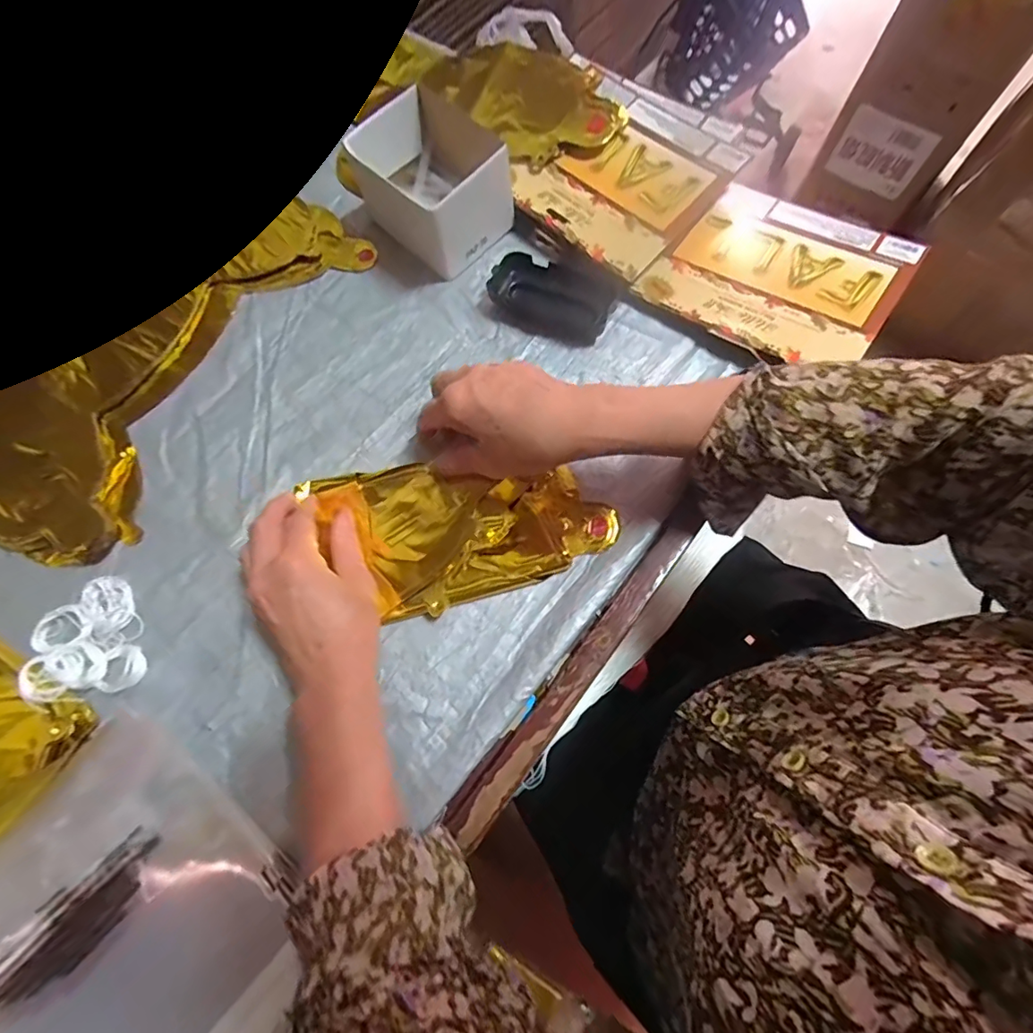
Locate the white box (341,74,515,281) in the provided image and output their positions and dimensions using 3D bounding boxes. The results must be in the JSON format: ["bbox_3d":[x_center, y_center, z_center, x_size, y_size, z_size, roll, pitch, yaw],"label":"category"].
[{"bbox_3d":[-0.077,-0.300,0.461,0.101,0.081,0.120,-43,74,-12],"label":"white box"}]

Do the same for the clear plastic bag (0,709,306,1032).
[{"bbox_3d":[-0.253,0.274,0.299,0.238,0.023,0.218,33,75,13],"label":"clear plastic bag"}]

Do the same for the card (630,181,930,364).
[{"bbox_3d":[0.228,-0.213,0.434,0.180,0.013,0.167,37,77,20],"label":"card"}]

